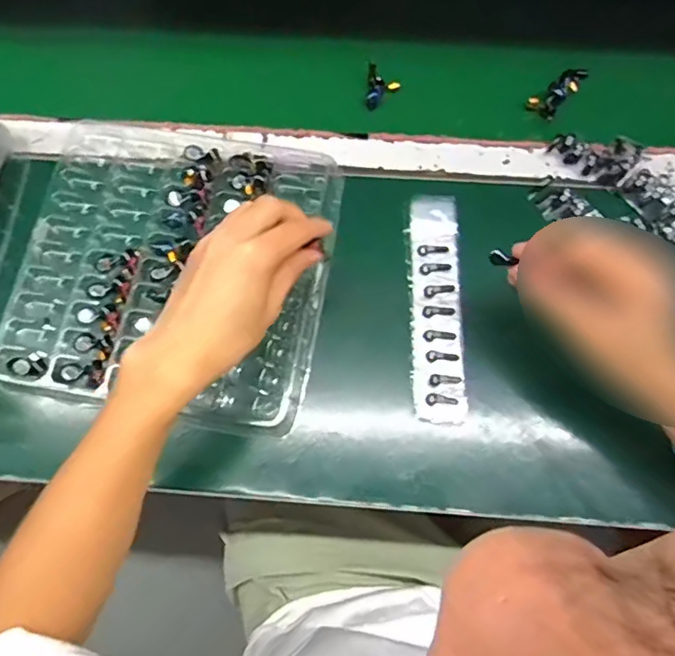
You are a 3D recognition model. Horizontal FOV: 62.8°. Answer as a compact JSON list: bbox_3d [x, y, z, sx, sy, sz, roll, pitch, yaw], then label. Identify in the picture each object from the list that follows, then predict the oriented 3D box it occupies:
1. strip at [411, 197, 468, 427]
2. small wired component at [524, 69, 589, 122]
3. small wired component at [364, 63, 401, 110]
[{"bbox_3d":[0.087,-0.021,0.482,0.043,0.013,0.203,1,74,1],"label":"strip"},{"bbox_3d":[0.218,-0.231,0.538,0.069,0.010,0.026,-37,77,-9],"label":"small wired component"},{"bbox_3d":[0.037,-0.238,0.546,0.038,0.014,0.038,0,74,1],"label":"small wired component"}]

